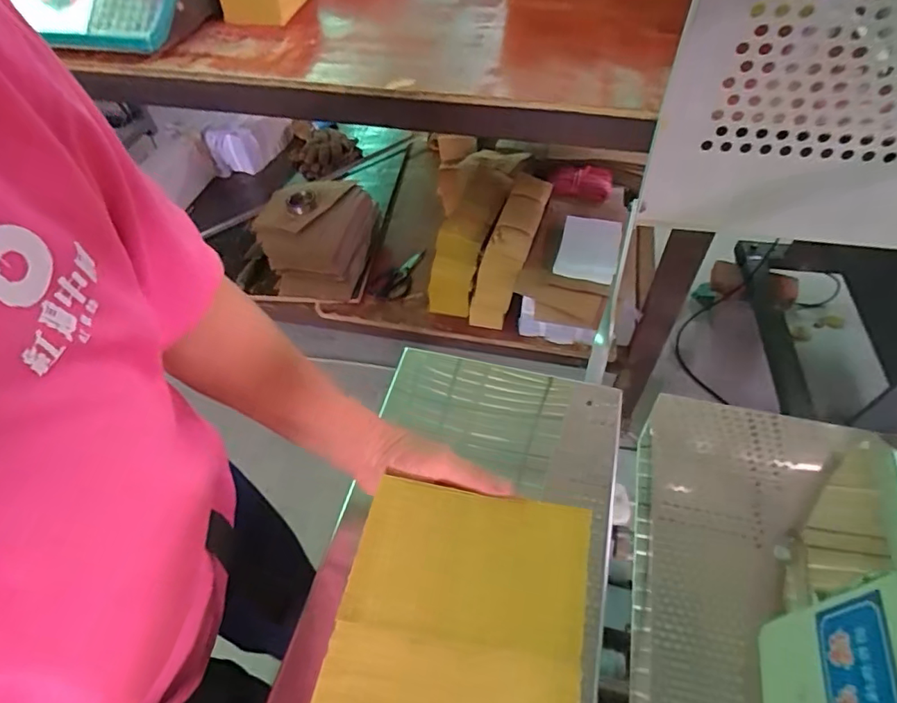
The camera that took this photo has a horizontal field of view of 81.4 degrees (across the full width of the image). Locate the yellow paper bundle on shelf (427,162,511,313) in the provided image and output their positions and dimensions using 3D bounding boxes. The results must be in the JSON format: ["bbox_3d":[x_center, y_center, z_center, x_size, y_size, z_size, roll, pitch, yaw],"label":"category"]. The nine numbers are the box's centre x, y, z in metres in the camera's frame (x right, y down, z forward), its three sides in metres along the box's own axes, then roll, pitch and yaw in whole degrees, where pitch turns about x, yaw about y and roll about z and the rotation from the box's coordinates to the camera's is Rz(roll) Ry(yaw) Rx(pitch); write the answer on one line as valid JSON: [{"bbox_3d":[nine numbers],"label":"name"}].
[{"bbox_3d":[0.059,-0.273,1.184,0.117,0.210,0.334,16,56,13],"label":"yellow paper bundle on shelf"}]

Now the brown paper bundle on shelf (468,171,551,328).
[{"bbox_3d":[0.140,-0.222,1.142,0.097,0.212,0.277,17,56,14],"label":"brown paper bundle on shelf"}]

